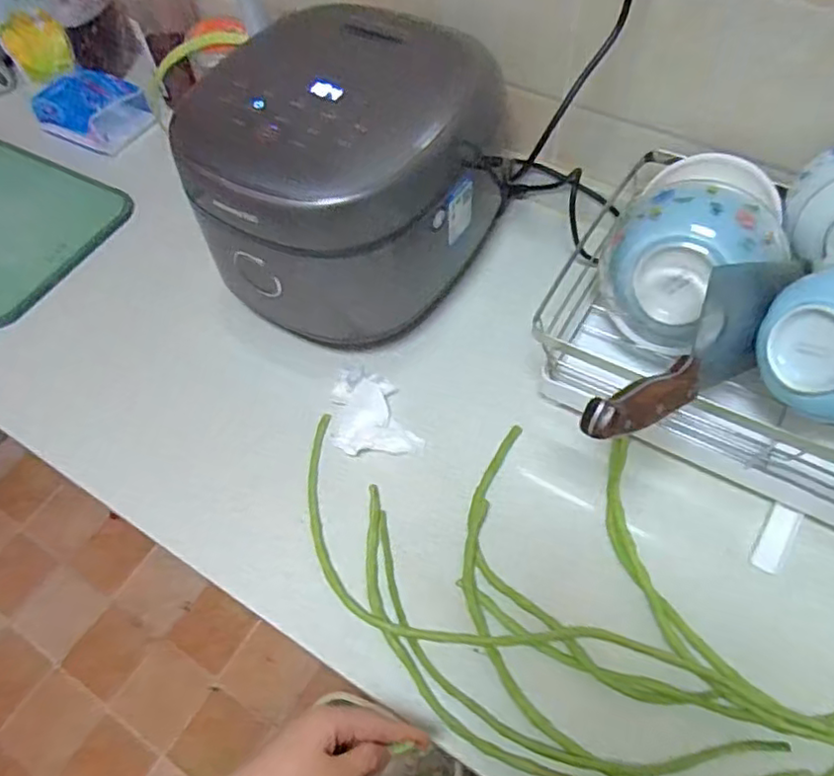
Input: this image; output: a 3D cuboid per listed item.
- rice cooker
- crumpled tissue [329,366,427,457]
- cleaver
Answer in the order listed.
[{"bbox_3d":[-0.062,-0.204,0.628,0.220,0.207,0.268,21,62,15],"label":"rice cooker"},{"bbox_3d":[-0.043,0.021,0.639,0.084,0.020,0.095,-4,58,1],"label":"crumpled tissue"},{"bbox_3d":[0.215,-0.040,0.461,0.288,0.089,0.015,-17,22,-39],"label":"cleaver"}]

